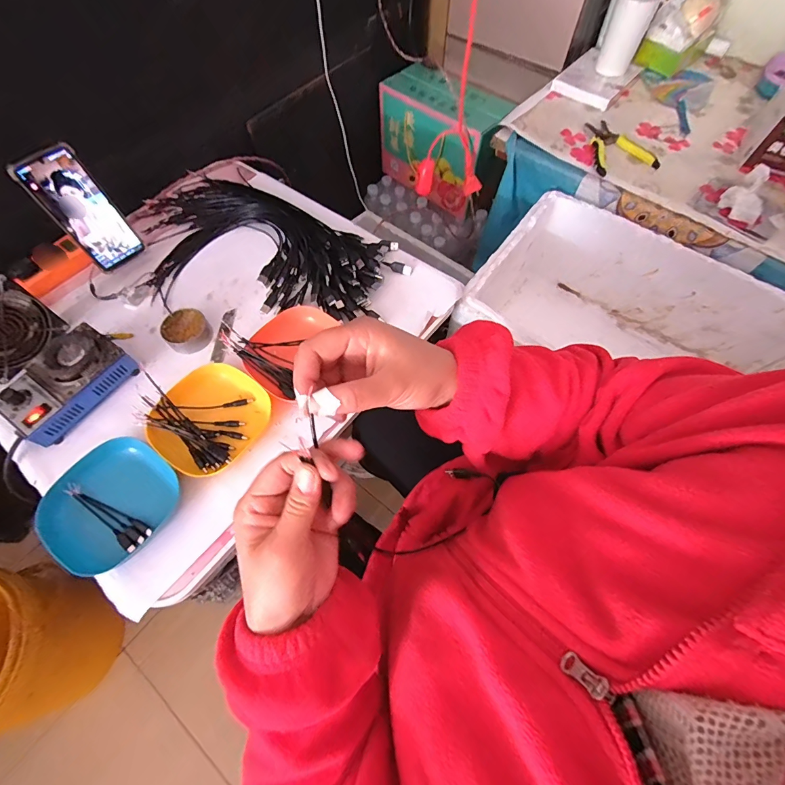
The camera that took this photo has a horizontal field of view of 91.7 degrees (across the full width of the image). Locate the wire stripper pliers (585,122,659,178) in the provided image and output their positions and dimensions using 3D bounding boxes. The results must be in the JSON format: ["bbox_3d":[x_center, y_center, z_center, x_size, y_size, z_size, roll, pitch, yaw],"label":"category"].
[{"bbox_3d":[0.443,-0.469,0.733,0.121,0.015,0.143,3,65,2],"label":"wire stripper pliers"}]

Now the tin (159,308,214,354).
[{"bbox_3d":[-0.304,-0.091,0.566,0.061,0.026,0.063,0,64,0],"label":"tin"}]

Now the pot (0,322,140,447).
[{"bbox_3d":[-0.437,-0.017,0.507,0.097,0.051,0.150,35,69,15],"label":"pot"}]

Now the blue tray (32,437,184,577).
[{"bbox_3d":[-0.339,0.129,0.458,0.134,0.028,0.136,36,70,16],"label":"blue tray"}]

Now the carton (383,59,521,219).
[{"bbox_3d":[0.141,-0.694,1.055,0.330,0.245,0.168,41,71,17],"label":"carton"}]

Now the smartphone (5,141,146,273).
[{"bbox_3d":[-0.445,-0.262,0.557,0.078,0.165,0.008,-41,57,-15],"label":"smartphone"}]

